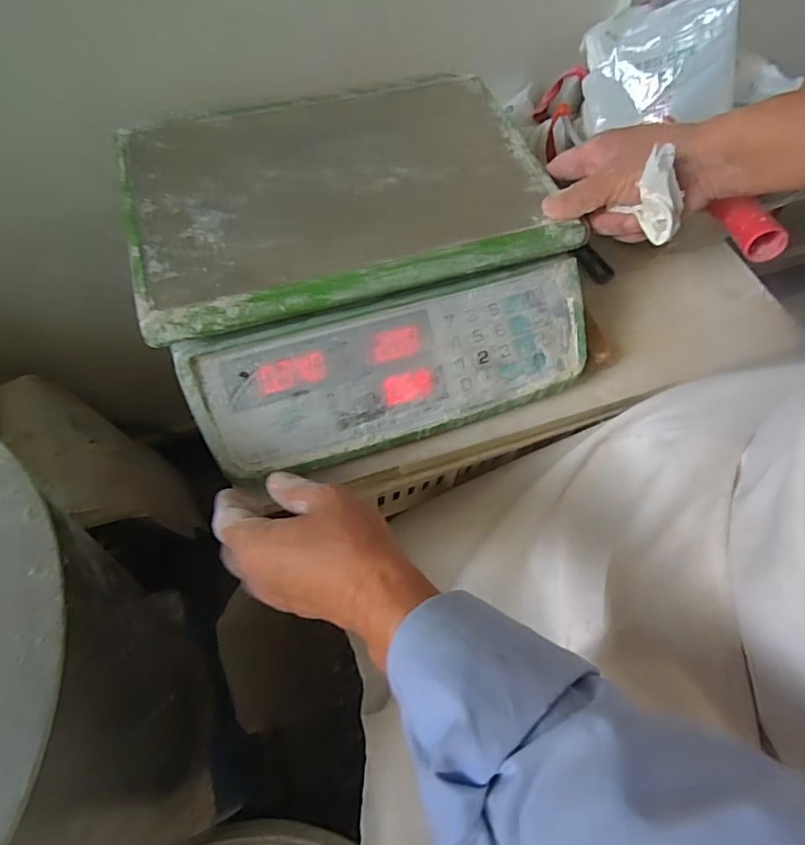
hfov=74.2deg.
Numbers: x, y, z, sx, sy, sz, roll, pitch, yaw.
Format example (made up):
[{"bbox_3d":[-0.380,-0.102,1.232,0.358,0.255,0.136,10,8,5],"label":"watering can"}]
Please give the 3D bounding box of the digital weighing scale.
[{"bbox_3d":[-0.037,-0.135,0.435,0.315,0.101,0.290,-16,61,-11],"label":"digital weighing scale"}]

